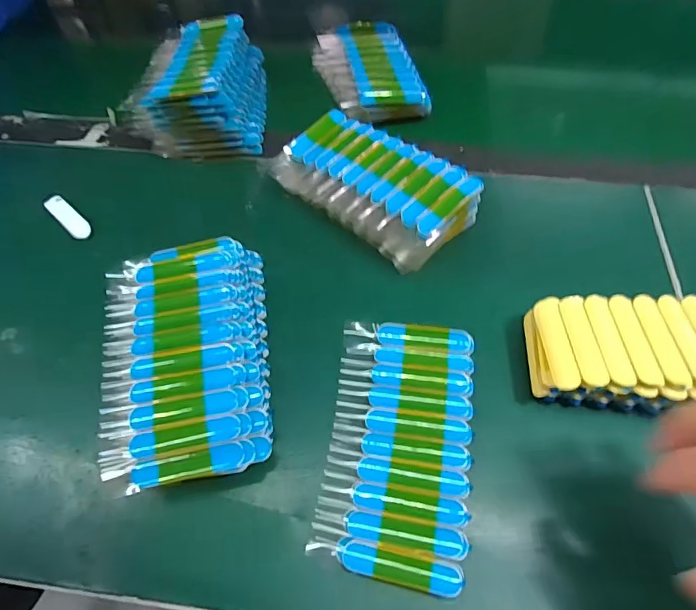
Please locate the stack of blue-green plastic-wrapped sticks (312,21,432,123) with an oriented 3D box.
[{"bbox_3d":[0.020,-0.247,0.490,0.095,0.017,0.158,-11,57,-5],"label":"stack of blue-green plastic-wrapped sticks"}]

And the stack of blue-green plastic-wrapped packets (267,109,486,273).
[{"bbox_3d":[0.018,-0.099,0.381,0.159,0.038,0.085,38,65,23],"label":"stack of blue-green plastic-wrapped packets"}]

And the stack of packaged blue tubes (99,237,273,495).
[{"bbox_3d":[-0.105,0.029,0.312,0.102,0.034,0.170,-11,57,-6],"label":"stack of packaged blue tubes"}]

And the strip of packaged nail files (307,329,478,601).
[{"bbox_3d":[0.031,0.078,0.284,0.085,0.008,0.152,8,55,5],"label":"strip of packaged nail files"}]

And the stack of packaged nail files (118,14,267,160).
[{"bbox_3d":[-0.141,-0.219,0.460,0.113,0.057,0.174,-3,57,-1],"label":"stack of packaged nail files"}]

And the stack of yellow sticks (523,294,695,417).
[{"bbox_3d":[0.192,0.033,0.296,0.148,0.039,0.071,2,57,3],"label":"stack of yellow sticks"}]

